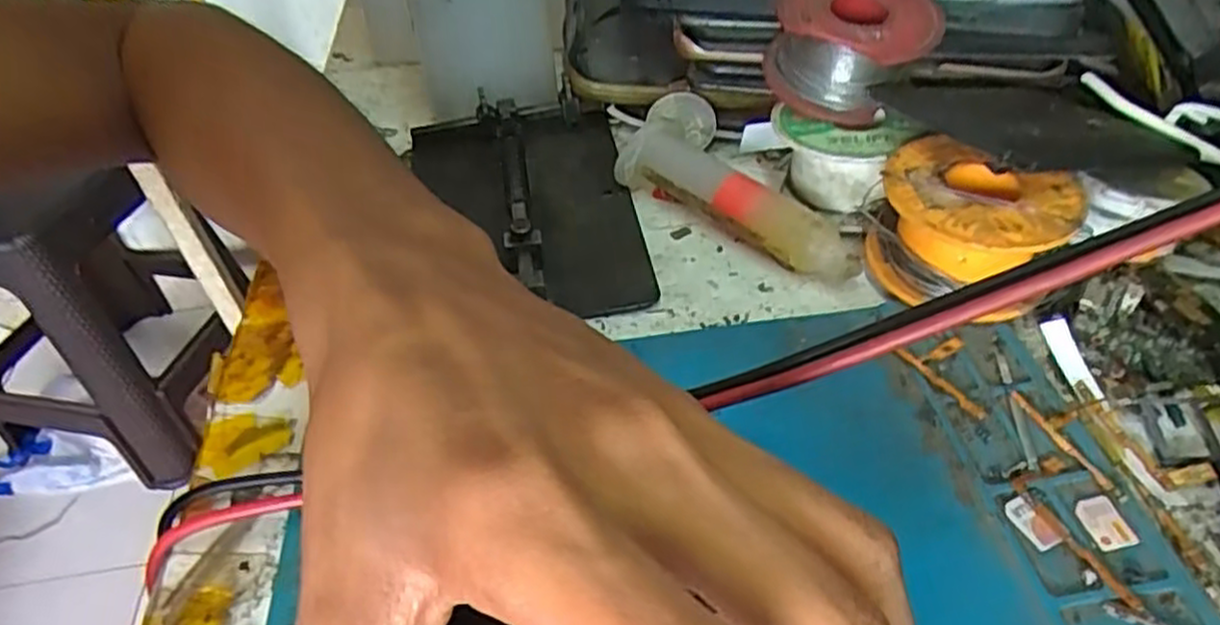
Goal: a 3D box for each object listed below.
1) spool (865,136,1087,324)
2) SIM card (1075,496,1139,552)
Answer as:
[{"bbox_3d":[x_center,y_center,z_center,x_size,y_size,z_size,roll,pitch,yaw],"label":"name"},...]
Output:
[{"bbox_3d":[0.102,-0.024,0.222,0.044,0.032,0.048,-2,44,2],"label":"spool"},{"bbox_3d":[0.112,0.048,0.172,0.010,0.004,0.012,-11,49,-8],"label":"SIM card"}]

